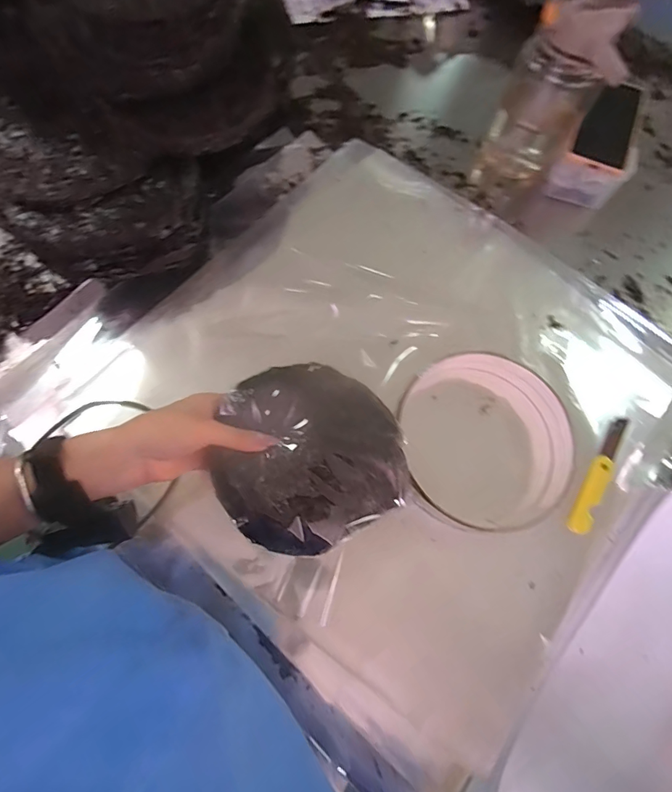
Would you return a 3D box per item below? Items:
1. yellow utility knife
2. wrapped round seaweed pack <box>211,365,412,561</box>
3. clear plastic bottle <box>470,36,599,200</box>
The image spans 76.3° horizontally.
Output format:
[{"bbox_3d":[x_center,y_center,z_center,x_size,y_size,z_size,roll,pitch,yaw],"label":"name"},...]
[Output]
[{"bbox_3d":[0.293,0.085,0.475,0.024,0.015,0.143,29,73,7],"label":"yellow utility knife"},{"bbox_3d":[-0.028,0.054,0.399,0.164,0.030,0.165,1,71,-2],"label":"wrapped round seaweed pack"},{"bbox_3d":[0.254,-0.346,0.558,0.101,0.149,0.101,30,72,7],"label":"clear plastic bottle"}]

